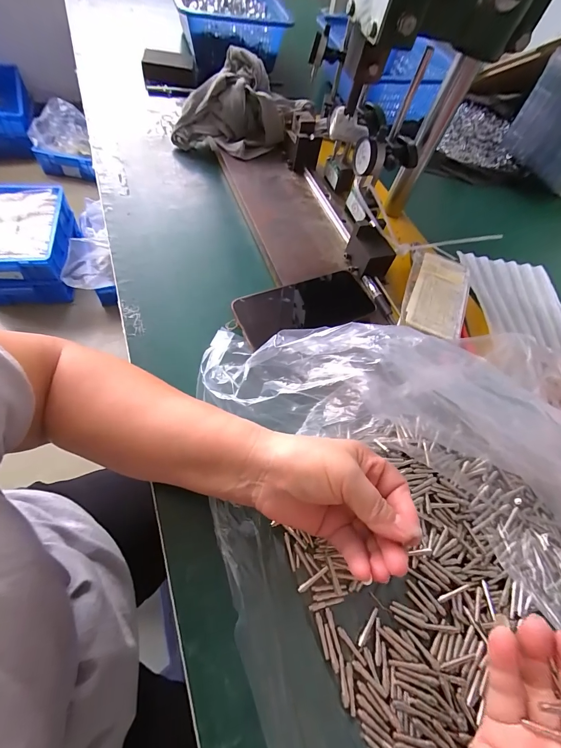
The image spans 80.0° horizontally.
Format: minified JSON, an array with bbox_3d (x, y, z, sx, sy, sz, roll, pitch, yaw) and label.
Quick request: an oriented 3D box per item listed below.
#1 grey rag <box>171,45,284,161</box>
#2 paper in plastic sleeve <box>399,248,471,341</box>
[{"bbox_3d":[-0.075,-0.425,0.543,0.169,0.088,0.147,-40,72,-24],"label":"grey rag"},{"bbox_3d":[0.188,-0.096,0.401,0.072,0.010,0.134,21,62,7],"label":"paper in plastic sleeve"}]

